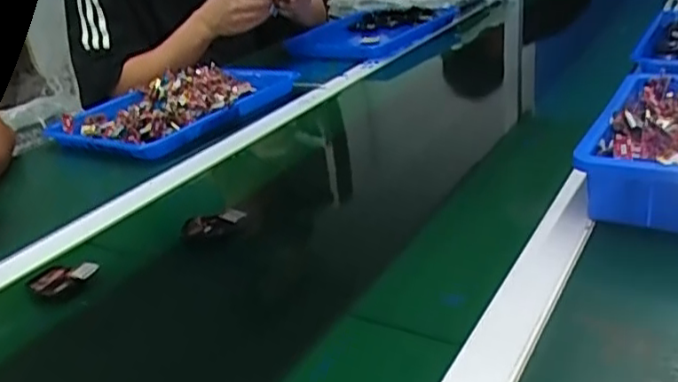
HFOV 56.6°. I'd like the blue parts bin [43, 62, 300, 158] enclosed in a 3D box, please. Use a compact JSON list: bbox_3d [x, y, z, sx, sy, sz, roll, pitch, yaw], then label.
[{"bbox_3d":[-0.249,-0.131,0.950,0.254,0.045,0.330,8,30,31],"label":"blue parts bin"}]

